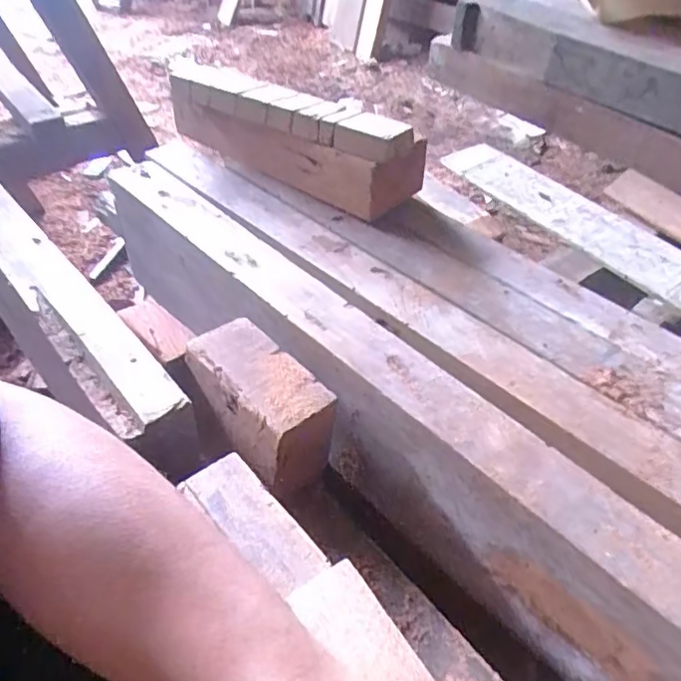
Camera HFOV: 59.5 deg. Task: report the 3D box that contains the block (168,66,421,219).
[{"bbox_3d":[-0.056,-0.214,0.603,0.280,0.089,0.080,32,51,26],"label":"block"}]

